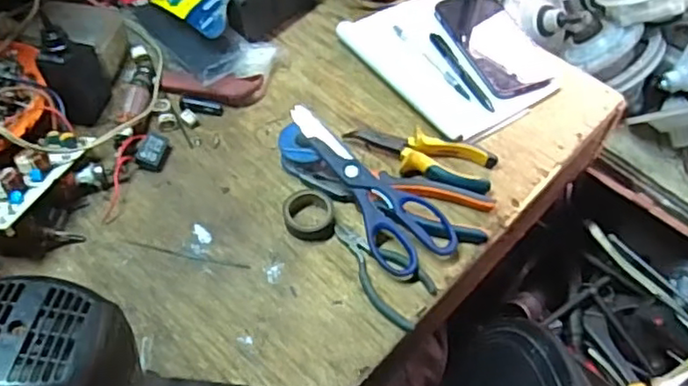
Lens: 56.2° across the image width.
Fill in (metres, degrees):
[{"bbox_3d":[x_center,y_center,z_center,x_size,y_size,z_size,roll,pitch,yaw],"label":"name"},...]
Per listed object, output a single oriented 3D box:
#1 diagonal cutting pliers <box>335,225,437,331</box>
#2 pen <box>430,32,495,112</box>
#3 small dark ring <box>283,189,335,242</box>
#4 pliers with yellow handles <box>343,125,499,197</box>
[{"bbox_3d":[0.030,0.074,0.607,0.117,0.011,0.055,36,61,20],"label":"diagonal cutting pliers"},{"bbox_3d":[0.135,-0.140,0.737,0.012,0.010,0.132,-19,59,-15],"label":"pen"},{"bbox_3d":[-0.034,0.022,0.635,0.047,0.023,0.049,1,55,-2],"label":"small dark ring"},{"bbox_3d":[0.080,-0.039,0.671,0.152,0.020,0.052,14,56,7],"label":"pliers with yellow handles"}]

